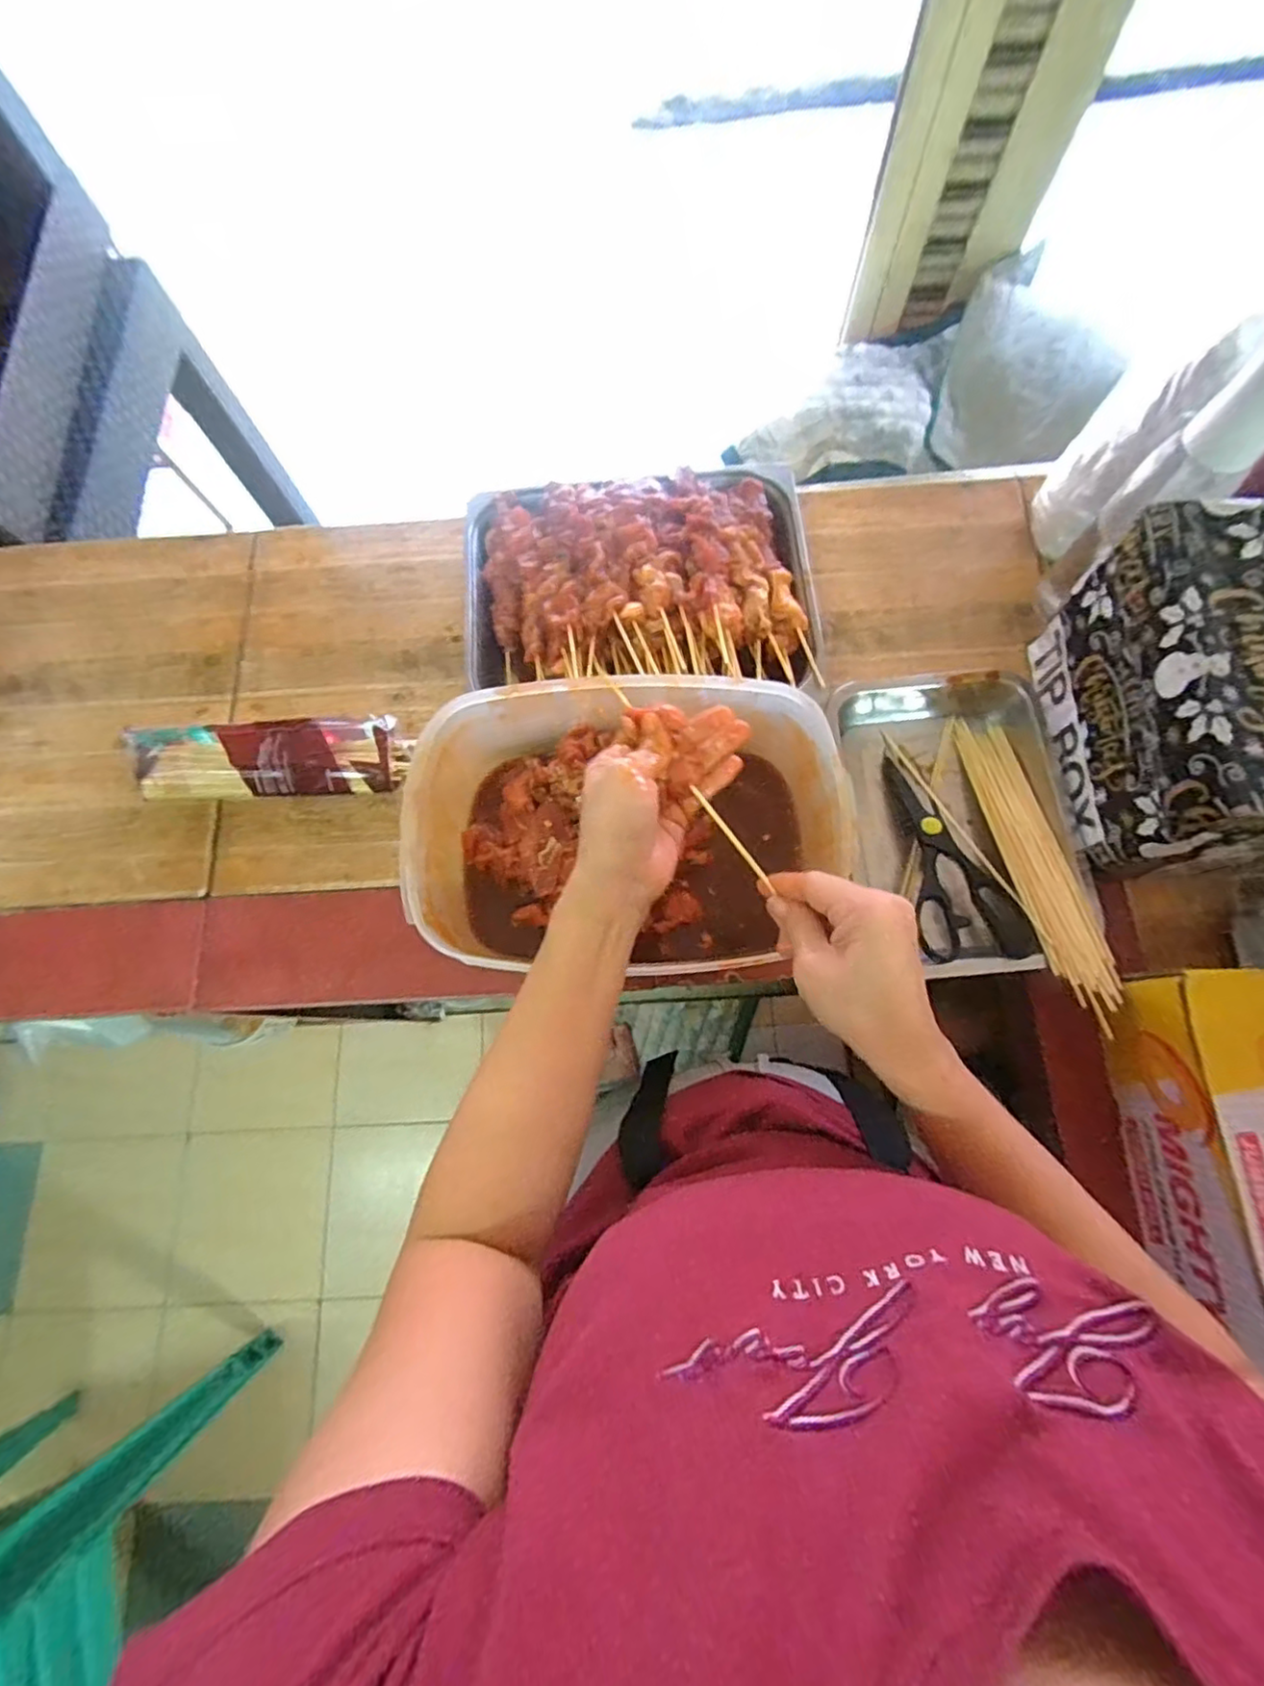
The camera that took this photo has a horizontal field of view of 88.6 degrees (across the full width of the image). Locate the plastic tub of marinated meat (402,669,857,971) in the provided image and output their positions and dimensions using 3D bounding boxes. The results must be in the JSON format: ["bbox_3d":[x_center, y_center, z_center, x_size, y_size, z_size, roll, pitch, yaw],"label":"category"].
[{"bbox_3d":[-0.007,-0.011,0.523,0.308,0.131,0.202,-4,74,1],"label":"plastic tub of marinated meat"}]

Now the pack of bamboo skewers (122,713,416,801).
[{"bbox_3d":[-0.335,-0.080,0.601,0.254,0.039,0.072,-2,74,1],"label":"pack of bamboo skewers"}]

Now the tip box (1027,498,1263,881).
[{"bbox_3d":[0.422,-0.107,0.497,0.108,0.156,0.237,1,74,2],"label":"tip box"}]

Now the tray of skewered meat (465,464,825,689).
[{"bbox_3d":[0.005,-0.242,0.606,0.318,0.089,0.221,-3,74,1],"label":"tray of skewered meat"}]

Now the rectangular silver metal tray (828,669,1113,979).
[{"bbox_3d":[0.282,-0.013,0.567,0.181,0.067,0.293,-13,74,-2],"label":"rectangular silver metal tray"}]

